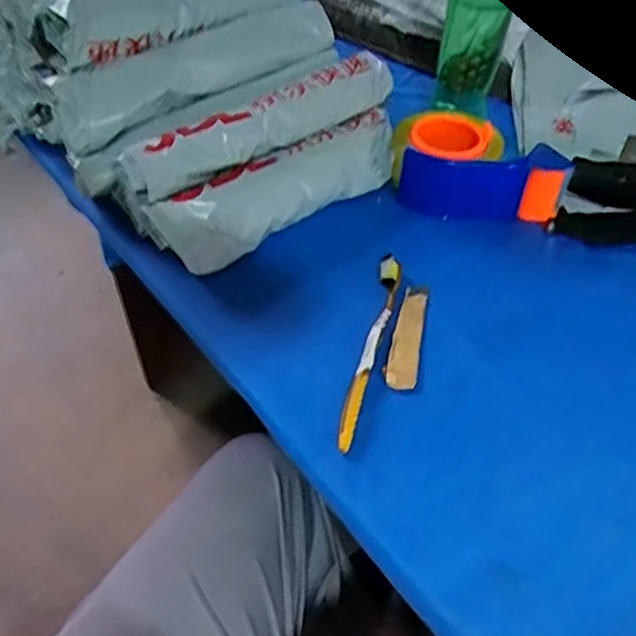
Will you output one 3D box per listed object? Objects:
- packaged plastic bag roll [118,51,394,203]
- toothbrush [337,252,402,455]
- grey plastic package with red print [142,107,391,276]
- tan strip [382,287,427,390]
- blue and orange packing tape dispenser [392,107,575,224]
[{"bbox_3d":[-0.047,-0.180,0.574,0.276,0.037,0.052,-29,56,-26],"label":"packaged plastic bag roll"},{"bbox_3d":[0.040,0.020,0.491,0.017,0.011,0.182,14,50,9],"label":"toothbrush"},{"bbox_3d":[-0.024,-0.119,0.582,0.259,0.056,0.056,-31,56,-25],"label":"grey plastic package with red print"},{"bbox_3d":[0.071,0.013,0.507,0.025,0.004,0.102,10,49,5],"label":"tan strip"},{"bbox_3d":[0.154,-0.150,0.610,0.161,0.056,0.086,8,49,6],"label":"blue and orange packing tape dispenser"}]

